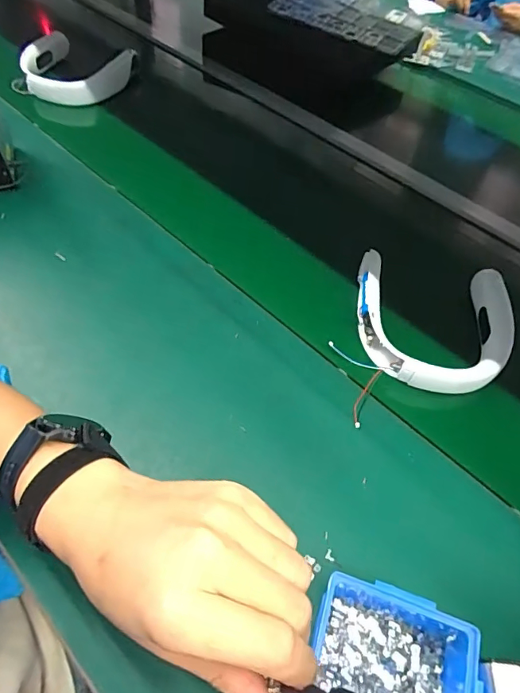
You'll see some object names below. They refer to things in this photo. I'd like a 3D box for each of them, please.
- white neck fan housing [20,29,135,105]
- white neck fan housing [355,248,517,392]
[{"bbox_3d":[-0.377,-0.543,0.901,0.212,0.082,0.143,27,56,13],"label":"white neck fan housing"},{"bbox_3d":[0.225,-0.045,0.586,0.189,0.056,0.202,11,54,2],"label":"white neck fan housing"}]

